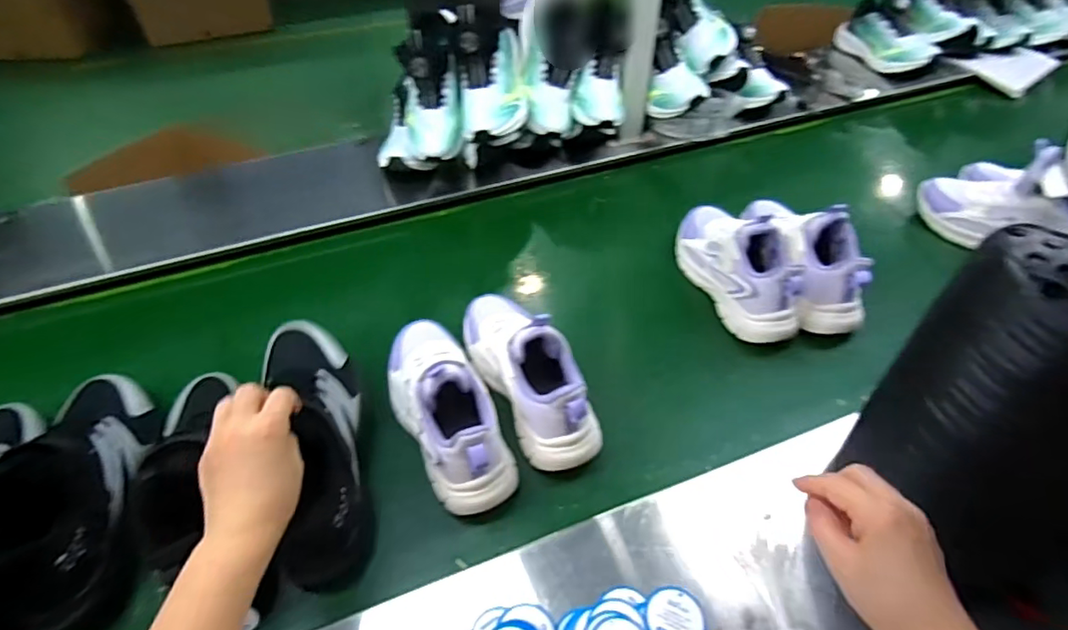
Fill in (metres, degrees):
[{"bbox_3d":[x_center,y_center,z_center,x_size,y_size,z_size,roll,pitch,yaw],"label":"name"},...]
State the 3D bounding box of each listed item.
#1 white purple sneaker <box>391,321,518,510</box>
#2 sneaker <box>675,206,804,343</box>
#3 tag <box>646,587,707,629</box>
[{"bbox_3d":[-0.102,0.082,0.598,0.093,0.118,0.241,-17,48,-15],"label":"white purple sneaker"},{"bbox_3d":[0.270,-0.077,0.754,0.091,0.134,0.234,-13,47,-12],"label":"sneaker"},{"bbox_3d":[0.116,0.248,0.463,0.046,0.004,0.049,-1,46,1],"label":"tag"}]

